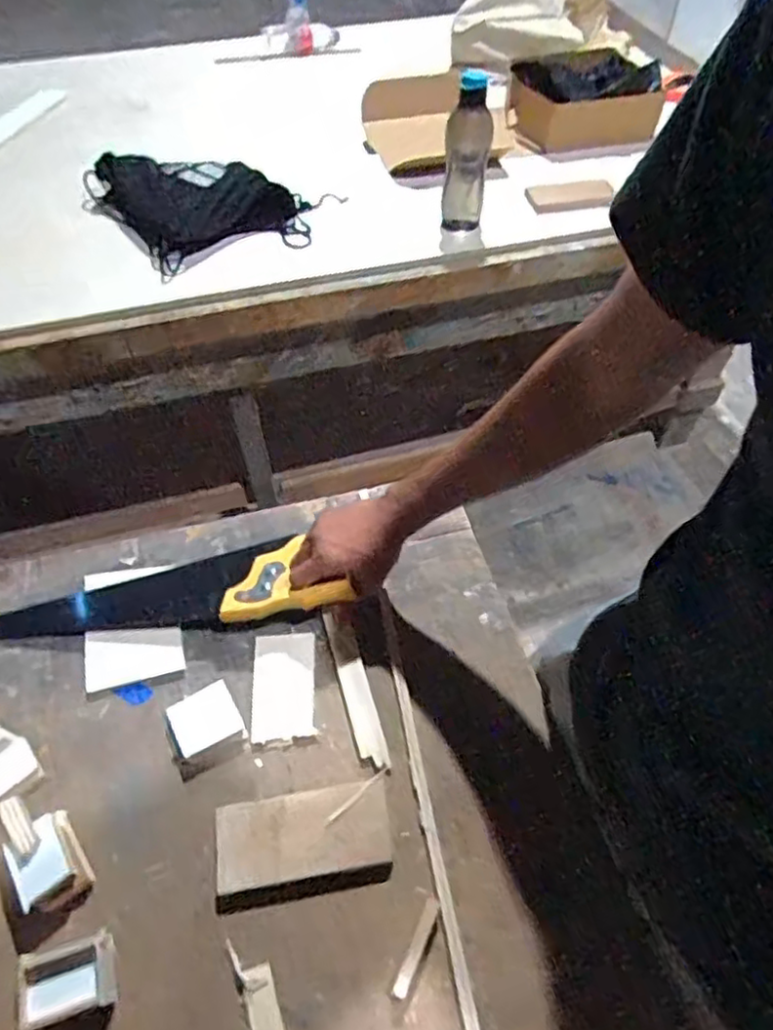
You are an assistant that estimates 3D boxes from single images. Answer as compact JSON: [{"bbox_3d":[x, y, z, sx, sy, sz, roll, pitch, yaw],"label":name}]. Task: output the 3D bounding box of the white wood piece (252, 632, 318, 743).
[{"bbox_3d":[-0.105,0.172,0.675,0.062,0.007,0.108,-4,54,-2],"label":"white wood piece"}]

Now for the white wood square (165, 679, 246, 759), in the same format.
[{"bbox_3d":[-0.178,0.201,0.652,0.062,0.018,0.056,-25,58,-16],"label":"white wood square"}]

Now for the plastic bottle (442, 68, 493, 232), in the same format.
[{"bbox_3d":[0.141,-0.631,1.157,0.078,0.244,0.082,5,54,5],"label":"plastic bottle"}]

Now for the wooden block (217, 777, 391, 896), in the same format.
[{"bbox_3d":[-0.073,0.282,0.588,0.146,0.022,0.070,-10,55,-6],"label":"wooden block"}]

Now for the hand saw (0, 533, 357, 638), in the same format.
[{"bbox_3d":[-0.241,0.082,0.717,0.386,0.032,0.098,-10,54,6],"label":"hand saw"}]

